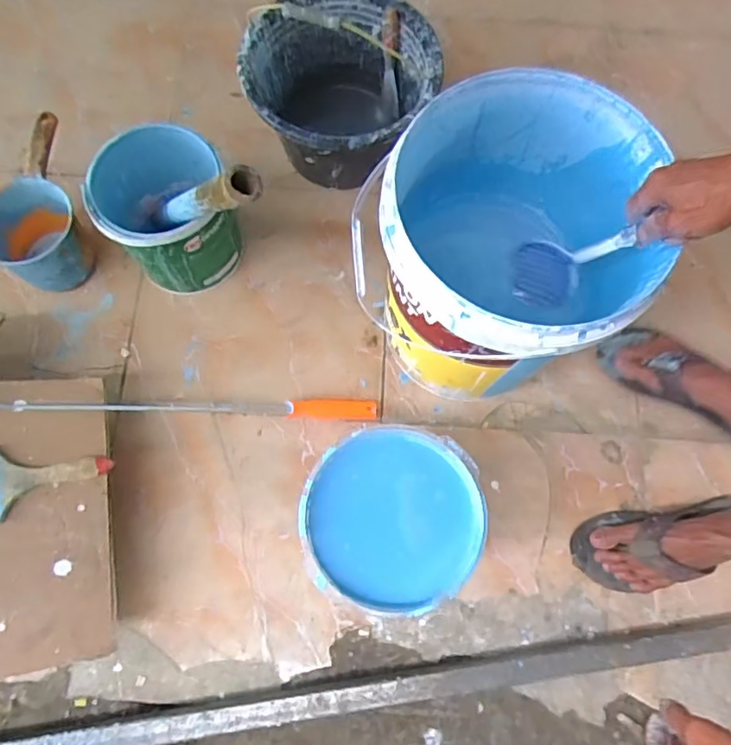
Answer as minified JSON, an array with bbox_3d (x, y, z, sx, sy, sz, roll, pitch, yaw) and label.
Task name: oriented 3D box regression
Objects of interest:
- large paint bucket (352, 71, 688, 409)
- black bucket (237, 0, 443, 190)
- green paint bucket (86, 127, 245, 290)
[{"bbox_3d":[0.168,-0.135,0.760,0.311,0.376,0.302,0,74,-2],"label":"large paint bucket"},{"bbox_3d":[-0.041,-0.447,0.942,0.289,0.194,0.289,0,74,-2],"label":"black bucket"},{"bbox_3d":[-0.292,-0.230,0.860,0.175,0.217,0.179,0,74,-2],"label":"green paint bucket"}]

